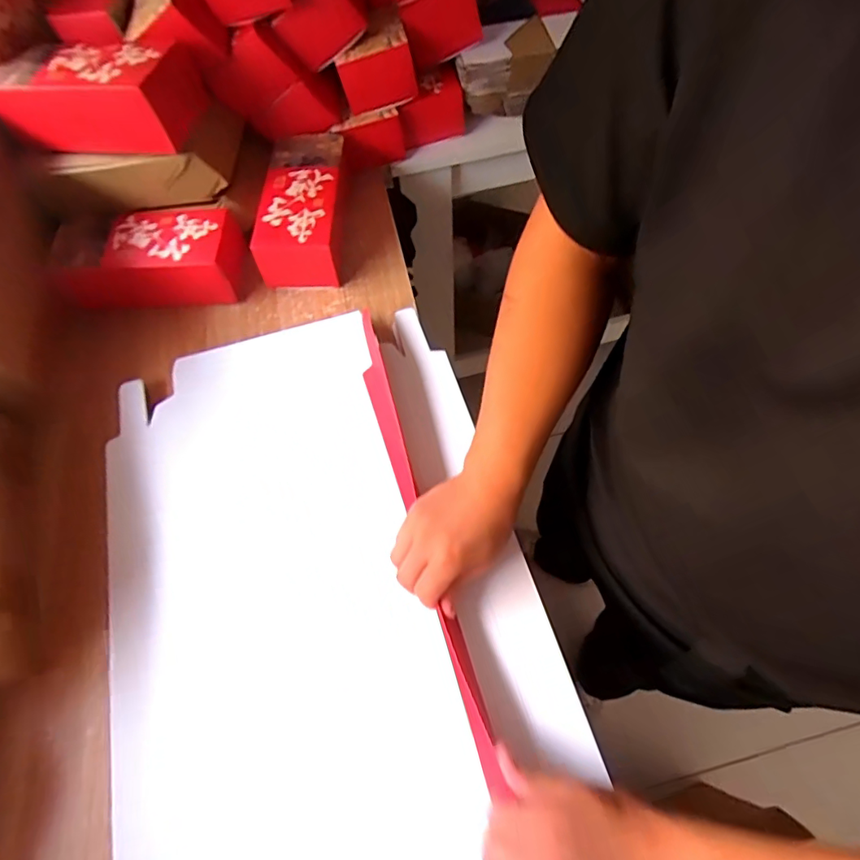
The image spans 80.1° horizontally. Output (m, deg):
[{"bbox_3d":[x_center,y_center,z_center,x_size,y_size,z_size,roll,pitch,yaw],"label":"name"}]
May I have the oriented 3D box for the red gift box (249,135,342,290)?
[{"bbox_3d":[-0.150,-0.272,0.628,0.090,0.069,0.195,0,64,3],"label":"red gift box"}]

